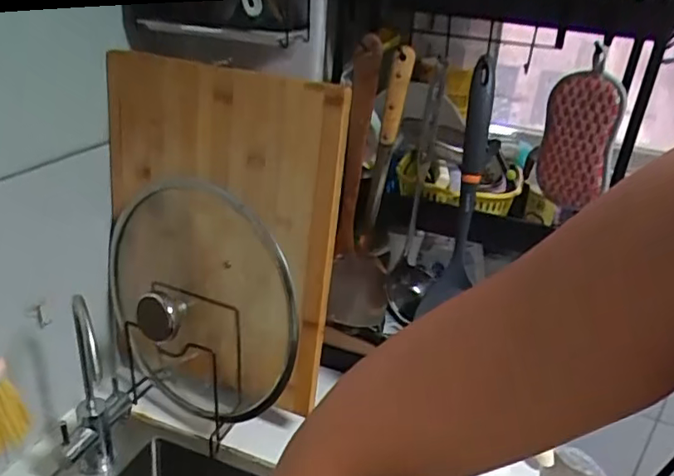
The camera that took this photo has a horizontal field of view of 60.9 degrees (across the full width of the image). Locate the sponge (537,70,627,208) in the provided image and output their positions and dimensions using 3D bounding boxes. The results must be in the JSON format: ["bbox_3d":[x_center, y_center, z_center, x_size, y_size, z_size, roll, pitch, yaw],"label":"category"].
[{"bbox_3d":[0.268,-0.109,0.642,0.017,0.148,0.082,-15,28,-37],"label":"sponge"}]

